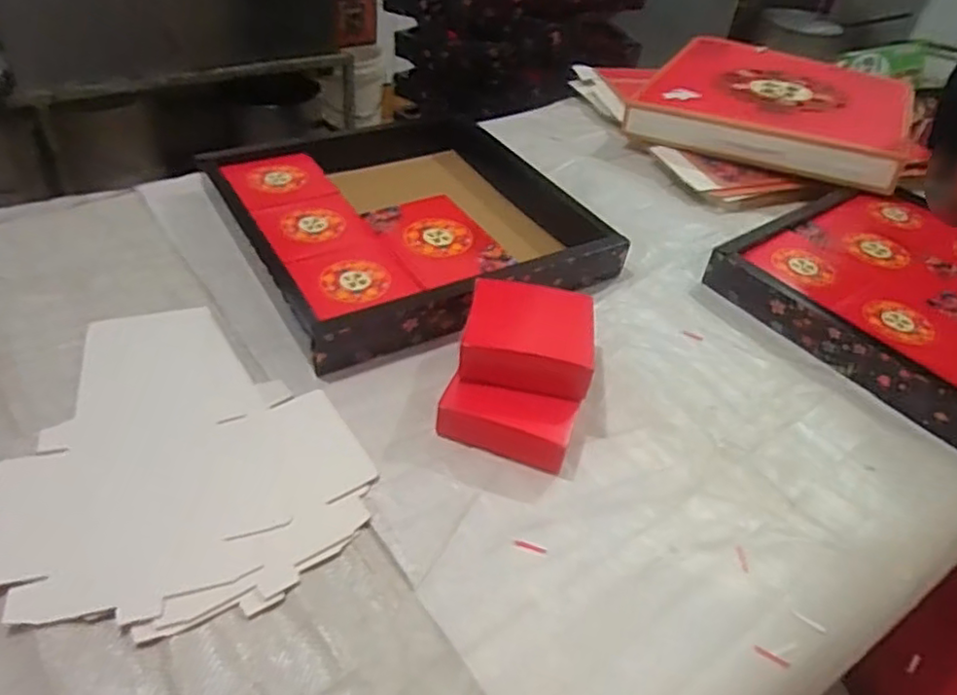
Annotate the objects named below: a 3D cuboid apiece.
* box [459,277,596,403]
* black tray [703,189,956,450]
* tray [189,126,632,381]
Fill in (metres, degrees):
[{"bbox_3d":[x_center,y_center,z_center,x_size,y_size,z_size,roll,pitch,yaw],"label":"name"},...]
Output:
[{"bbox_3d":[0.053,-0.016,0.680,0.130,0.036,0.136,8,42,2],"label":"box"},{"bbox_3d":[0.594,-0.062,0.852,0.414,0.059,0.428,-24,52,-29],"label":"black tray"},{"bbox_3d":[-0.097,-0.189,0.891,0.438,0.056,0.456,-19,49,-24],"label":"tray"}]

